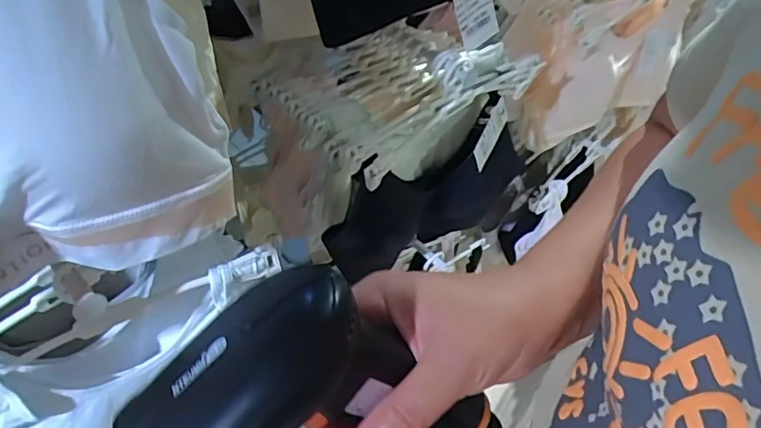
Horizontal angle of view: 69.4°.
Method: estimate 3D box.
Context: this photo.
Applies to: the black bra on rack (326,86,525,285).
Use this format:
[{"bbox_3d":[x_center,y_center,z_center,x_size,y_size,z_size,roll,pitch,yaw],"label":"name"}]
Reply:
[{"bbox_3d":[0.062,-0.035,0.710,0.312,0.176,0.067,-28,52,-22],"label":"black bra on rack"}]

